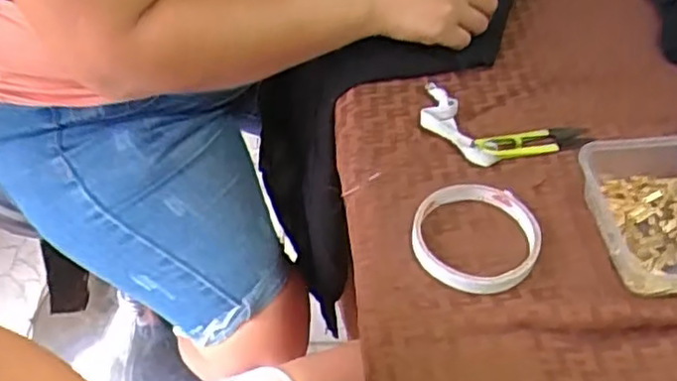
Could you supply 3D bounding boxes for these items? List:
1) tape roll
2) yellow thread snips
[{"bbox_3d":[0.092,0.029,0.458,0.083,0.017,0.082,0,47,0],"label":"tape roll"},{"bbox_3d":[0.151,-0.038,0.525,0.091,0.008,0.024,-10,48,-10],"label":"yellow thread snips"}]

